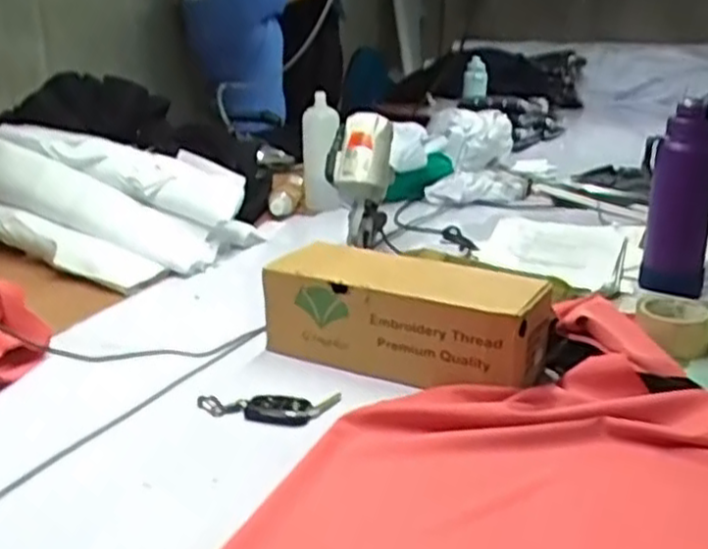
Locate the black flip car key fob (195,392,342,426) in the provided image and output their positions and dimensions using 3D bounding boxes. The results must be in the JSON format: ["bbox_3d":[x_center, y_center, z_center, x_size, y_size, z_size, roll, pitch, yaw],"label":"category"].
[{"bbox_3d":[-0.097,0.149,0.839,0.157,0.021,0.058,-1,20,-2],"label":"black flip car key fob"}]

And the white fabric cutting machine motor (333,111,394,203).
[{"bbox_3d":[0.016,-0.200,1.258,0.093,0.132,0.093,-1,20,-1],"label":"white fabric cutting machine motor"}]

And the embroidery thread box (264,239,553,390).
[{"bbox_3d":[0.063,0.048,0.942,0.342,0.102,0.139,10,22,25],"label":"embroidery thread box"}]

